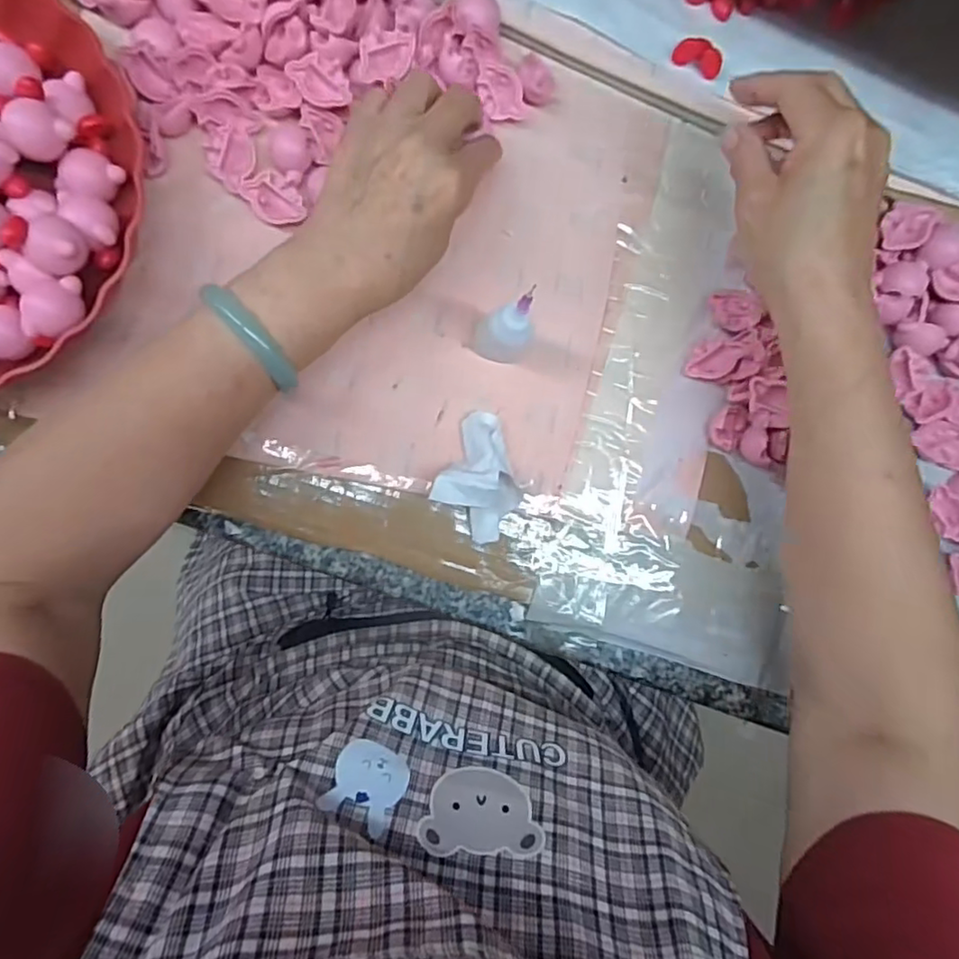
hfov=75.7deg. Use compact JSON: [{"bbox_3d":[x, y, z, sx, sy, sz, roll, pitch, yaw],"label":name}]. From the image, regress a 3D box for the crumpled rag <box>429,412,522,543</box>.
[{"bbox_3d":[0.003,-0.001,0.379,0.051,0.029,0.071,27,85,-6],"label":"crumpled rag"}]

